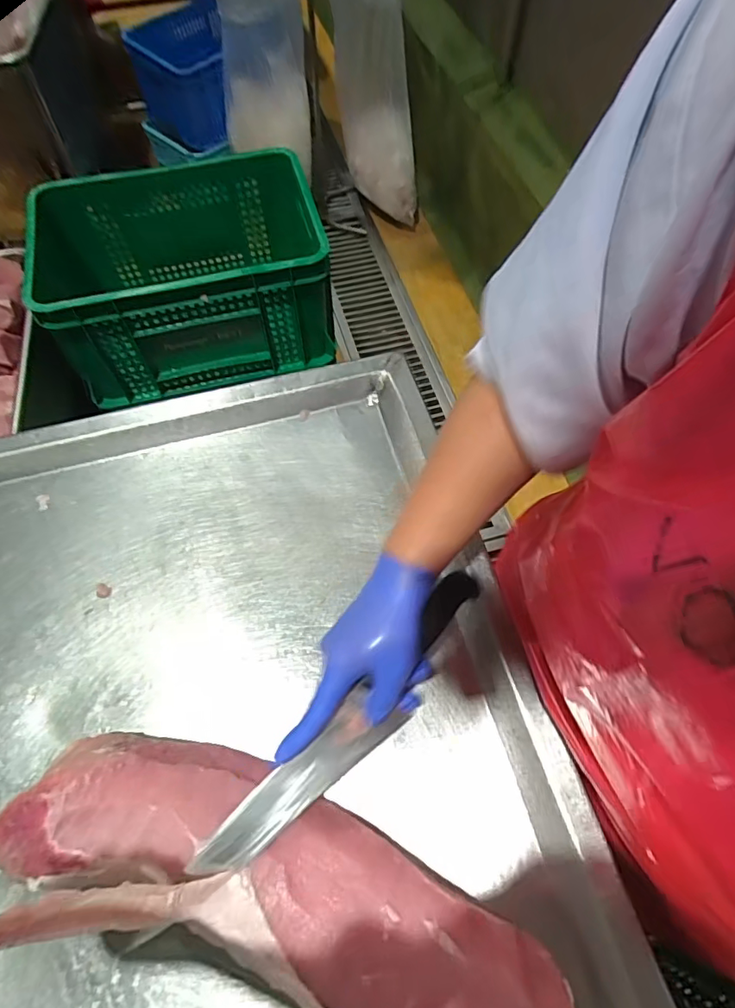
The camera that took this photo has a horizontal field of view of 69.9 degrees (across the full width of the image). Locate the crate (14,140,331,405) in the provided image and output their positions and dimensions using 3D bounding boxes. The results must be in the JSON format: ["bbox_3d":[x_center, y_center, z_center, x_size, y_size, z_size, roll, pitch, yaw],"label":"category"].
[{"bbox_3d":[-0.367,-0.441,1.051,0.561,0.257,0.341,-16,64,-9],"label":"crate"}]

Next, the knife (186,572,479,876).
[{"bbox_3d":[-0.007,0.176,0.430,0.050,0.030,0.299,40,73,18],"label":"knife"}]

